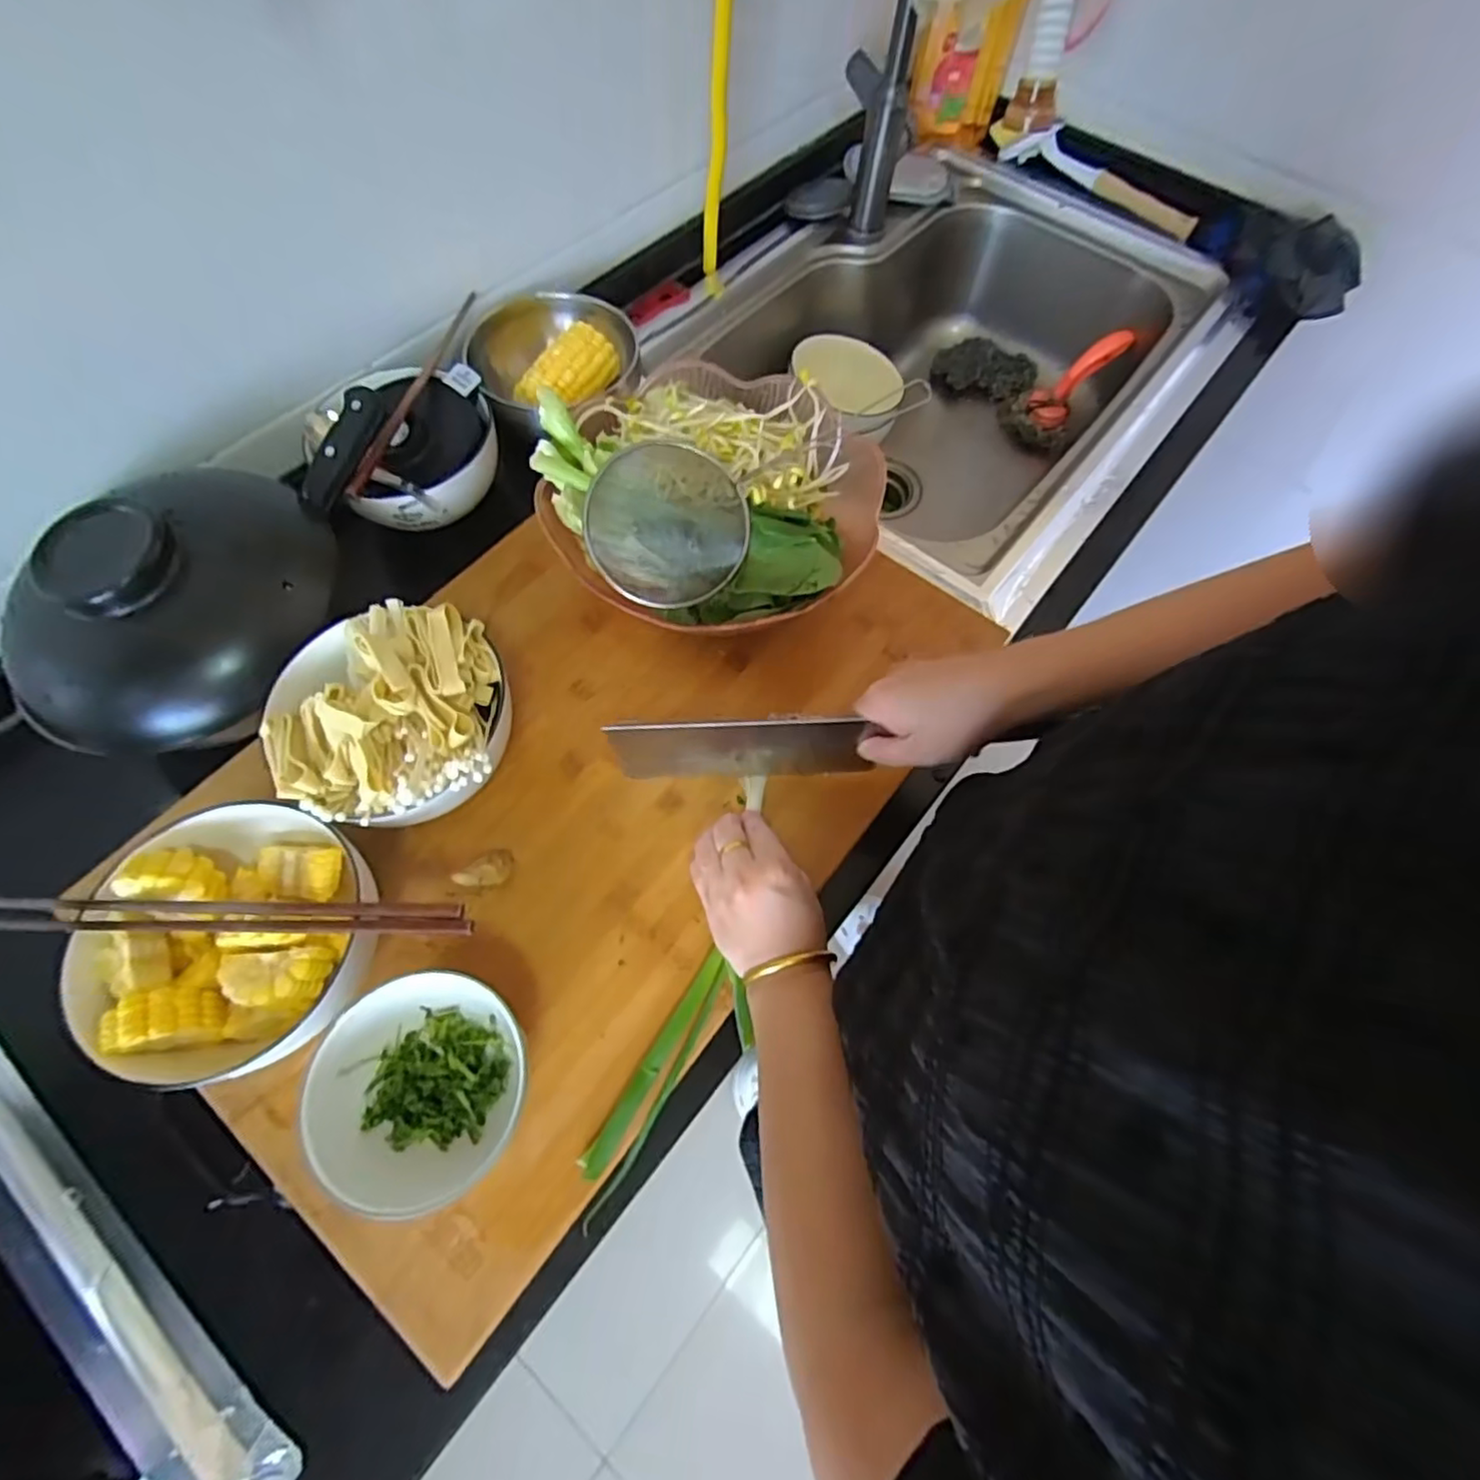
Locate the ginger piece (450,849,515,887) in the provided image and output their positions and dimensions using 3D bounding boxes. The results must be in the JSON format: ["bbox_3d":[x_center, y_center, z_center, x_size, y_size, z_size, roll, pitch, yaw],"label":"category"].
[{"bbox_3d":[-0.172,0.085,0.447,0.036,0.020,0.023,-6,66,-5],"label":"ginger piece"}]

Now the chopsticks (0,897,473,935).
[{"bbox_3d":[-0.271,0.095,0.360,0.248,0.010,0.016,1,66,-2],"label":"chopsticks"}]

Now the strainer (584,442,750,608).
[{"bbox_3d":[-0.052,-0.152,0.479,0.111,0.028,0.109,4,95,-8],"label":"strainer"}]

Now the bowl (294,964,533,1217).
[{"bbox_3d":[-0.178,0.192,0.377,0.101,0.064,0.109,1,66,-2],"label":"bowl"}]

